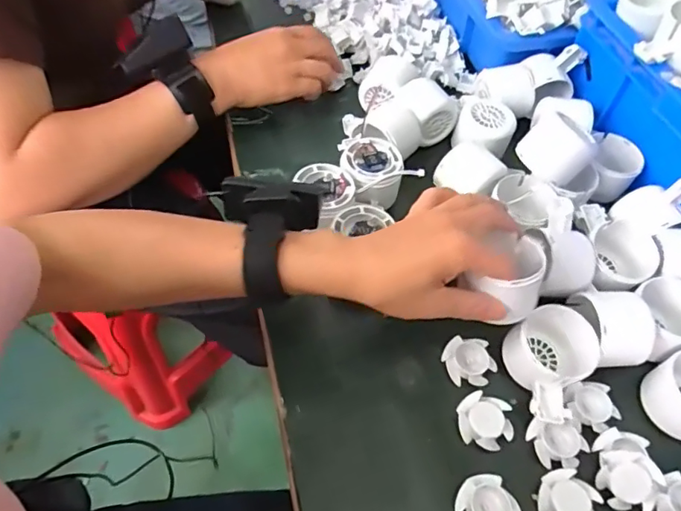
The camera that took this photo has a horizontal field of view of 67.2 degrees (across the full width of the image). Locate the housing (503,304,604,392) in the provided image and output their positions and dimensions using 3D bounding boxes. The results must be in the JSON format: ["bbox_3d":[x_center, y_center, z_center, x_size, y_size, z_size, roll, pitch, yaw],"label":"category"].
[{"bbox_3d":[0.163,0.075,0.402,0.059,0.041,0.059,2,55,-2],"label":"housing"}]

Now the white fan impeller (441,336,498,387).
[{"bbox_3d":[0.104,0.086,0.413,0.038,0.015,0.039,2,55,-2],"label":"white fan impeller"}]

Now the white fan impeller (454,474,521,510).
[{"bbox_3d":[0.099,0.171,0.347,0.038,0.012,0.040,2,55,-2],"label":"white fan impeller"}]

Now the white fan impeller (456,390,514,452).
[{"bbox_3d":[0.109,0.125,0.385,0.039,0.009,0.040,2,55,-2],"label":"white fan impeller"}]

